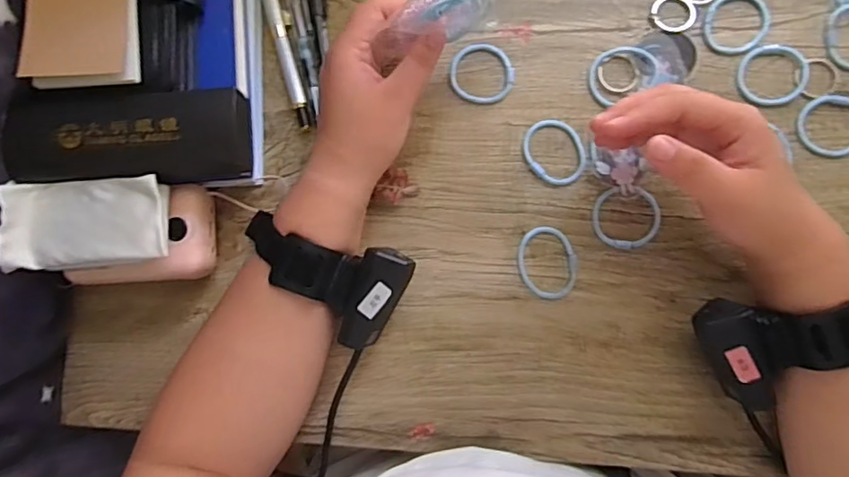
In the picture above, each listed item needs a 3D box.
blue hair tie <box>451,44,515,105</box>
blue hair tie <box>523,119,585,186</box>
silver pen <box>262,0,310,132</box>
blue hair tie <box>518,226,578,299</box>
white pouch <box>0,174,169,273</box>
[{"bbox_3d":[0.045,-0.126,0.435,0.048,0.004,0.045,0,86,4],"label":"blue hair tie"},{"bbox_3d":[0.098,-0.065,0.426,0.044,0.004,0.051,-3,86,4],"label":"blue hair tie"},{"bbox_3d":[-0.110,-0.149,0.445,0.014,0.010,0.134,-16,85,3],"label":"silver pen"},{"bbox_3d":[0.091,0.018,0.420,0.042,0.004,0.053,-6,86,4],"label":"blue hair tie"},{"bbox_3d":[-0.231,-0.011,0.386,0.107,0.021,0.059,-4,85,4],"label":"white pouch"}]

